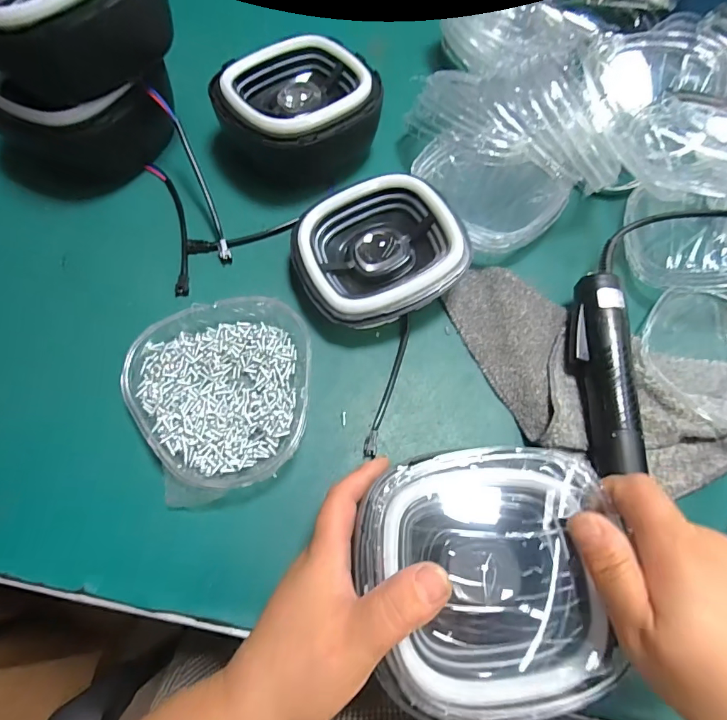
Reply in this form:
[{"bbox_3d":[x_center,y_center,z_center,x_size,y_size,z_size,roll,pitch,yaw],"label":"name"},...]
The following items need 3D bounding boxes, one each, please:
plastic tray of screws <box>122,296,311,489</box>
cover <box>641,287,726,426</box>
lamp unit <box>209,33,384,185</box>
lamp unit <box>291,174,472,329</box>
[{"bbox_3d":[-0.111,0.020,0.340,0.131,0.028,0.146,3,66,-1],"label":"plastic tray of screws"},{"bbox_3d":[0.306,-0.003,0.372,0.125,0.025,0.132,34,69,12],"label":"cover"},{"bbox_3d":[-0.061,-0.233,0.431,0.151,0.074,0.130,-42,74,-18],"label":"lamp unit"},{"bbox_3d":[0.013,-0.093,0.381,0.142,0.052,0.127,-18,69,-10],"label":"lamp unit"}]

